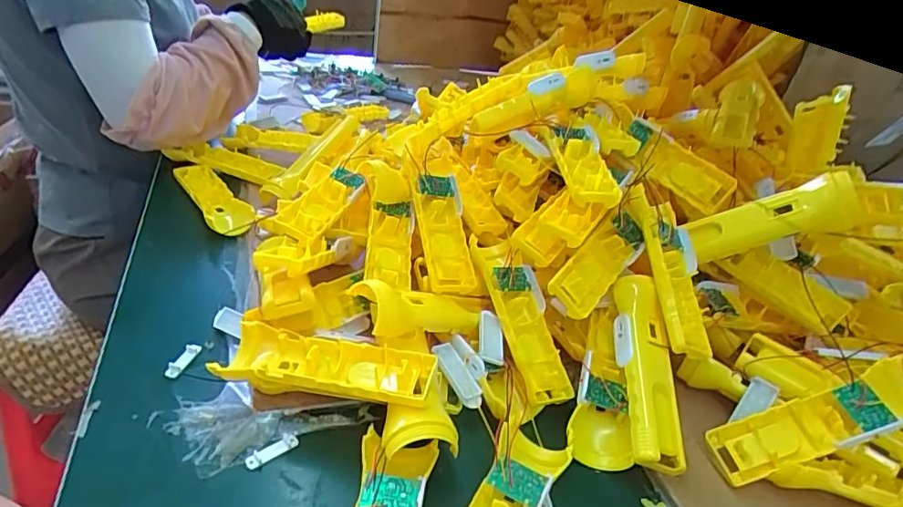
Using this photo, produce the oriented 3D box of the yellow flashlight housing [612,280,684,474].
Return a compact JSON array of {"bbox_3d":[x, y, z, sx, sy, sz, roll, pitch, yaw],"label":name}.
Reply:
[{"bbox_3d":[0.158,0.088,0.432,0.040,0.022,0.160,5,53,2],"label":"yellow flashlight housing"}]

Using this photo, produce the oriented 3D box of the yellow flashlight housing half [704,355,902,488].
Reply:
[{"bbox_3d":[0.276,0.129,0.407,0.154,0.022,0.045,-23,35,7],"label":"yellow flashlight housing half"}]

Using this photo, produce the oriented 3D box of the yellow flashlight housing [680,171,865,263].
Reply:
[{"bbox_3d":[0.277,-0.028,0.471,0.127,0.042,0.033,-20,21,33],"label":"yellow flashlight housing"}]

